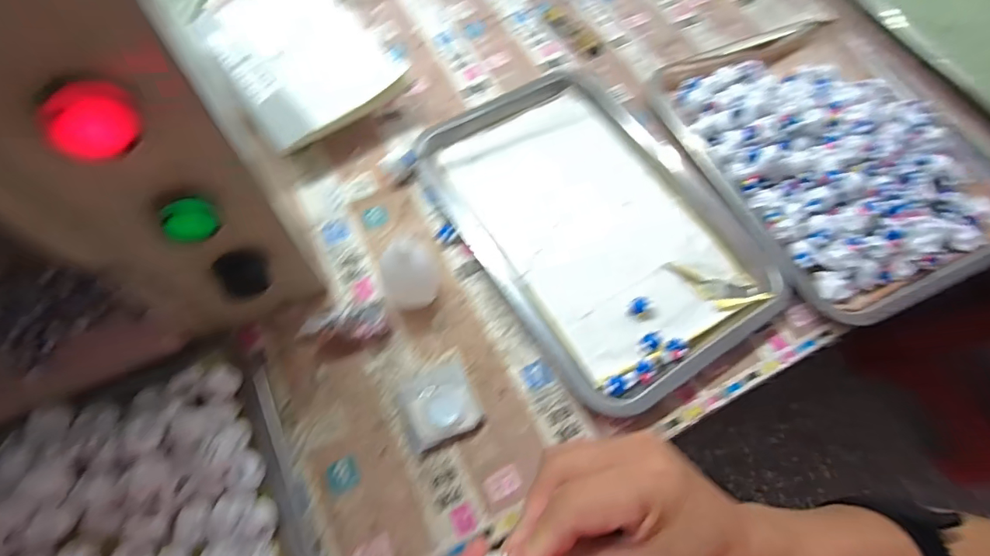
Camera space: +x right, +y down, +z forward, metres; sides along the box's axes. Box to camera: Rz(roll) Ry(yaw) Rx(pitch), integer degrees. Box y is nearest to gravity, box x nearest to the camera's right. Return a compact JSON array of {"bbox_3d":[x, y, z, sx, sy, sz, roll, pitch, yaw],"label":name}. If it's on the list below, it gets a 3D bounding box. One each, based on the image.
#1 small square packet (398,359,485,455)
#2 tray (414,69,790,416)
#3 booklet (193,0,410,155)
[{"bbox_3d":[-0.041,0.092,0.336,0.055,0.009,0.052,-21,68,-12],"label":"small square packet"},{"bbox_3d":[0.085,-0.059,0.420,0.220,0.035,0.322,-30,71,-15],"label":"tray"},{"bbox_3d":[-0.197,-0.222,0.452,0.153,0.013,0.203,-40,77,-23],"label":"booklet"}]

